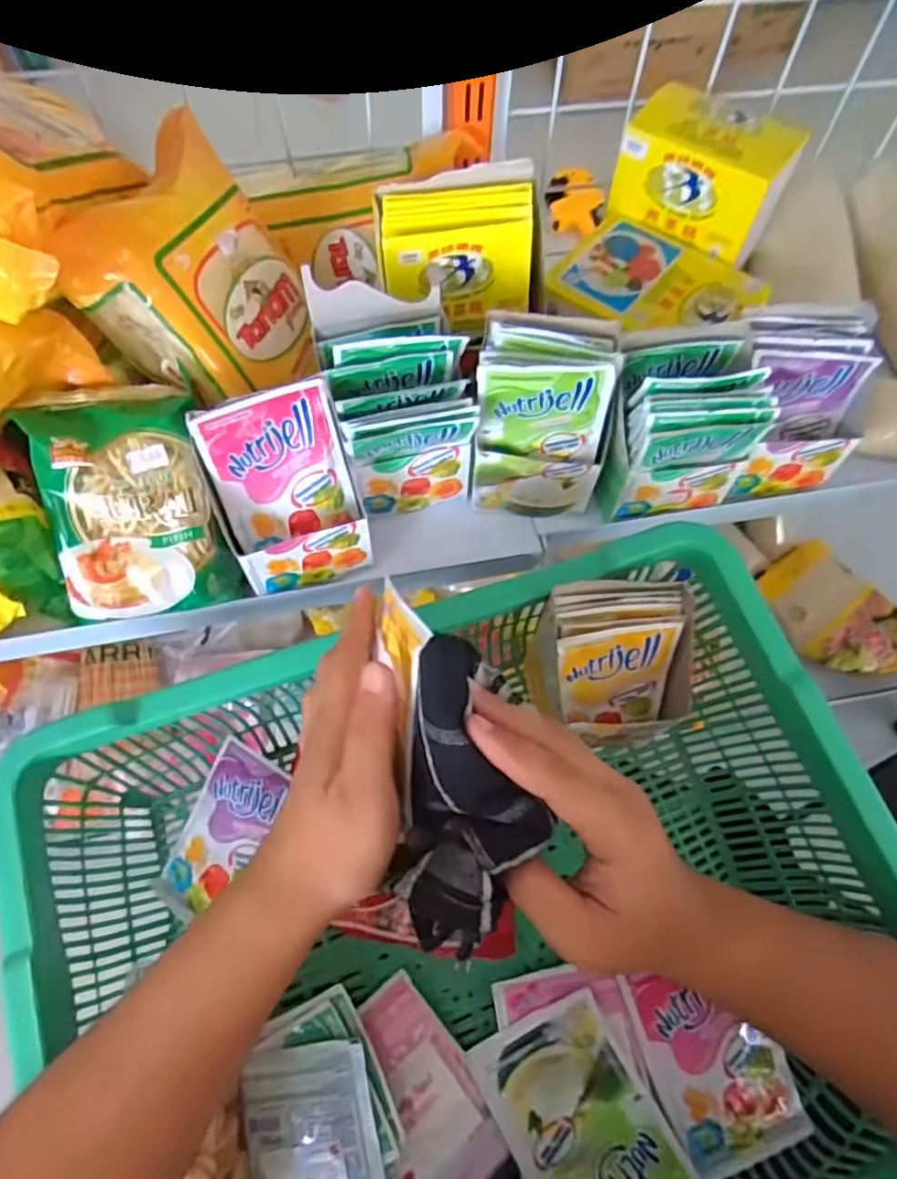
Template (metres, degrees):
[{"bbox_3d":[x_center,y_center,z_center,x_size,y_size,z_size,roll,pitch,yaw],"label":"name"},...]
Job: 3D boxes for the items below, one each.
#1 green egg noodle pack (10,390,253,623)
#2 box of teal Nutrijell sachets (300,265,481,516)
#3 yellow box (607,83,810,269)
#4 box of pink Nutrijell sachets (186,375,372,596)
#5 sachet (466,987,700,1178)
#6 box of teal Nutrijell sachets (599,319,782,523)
[{"bbox_3d":[-0.189,-0.051,0.395,0.098,0.134,0.037,-12,20,-8],"label":"green egg noodle pack"},{"bbox_3d":[-0.033,-0.118,0.424,0.084,0.120,0.096,-13,63,-8],"label":"box of teal Nutrijell sachets"},{"bbox_3d":[0.192,-0.315,0.489,0.118,0.070,0.074,26,65,12],"label":"yellow box"},{"bbox_3d":[-0.098,-0.060,0.398,0.082,0.098,0.070,-19,64,-11],"label":"box of pink Nutrijell sachets"},{"bbox_3d":[0.072,0.283,0.343,0.076,0.016,0.108,-26,66,-14],"label":"sachet"},{"bbox_3d":[0.151,-0.113,0.438,0.086,0.097,0.086,-4,63,-3],"label":"box of teal Nutrijell sachets"}]

